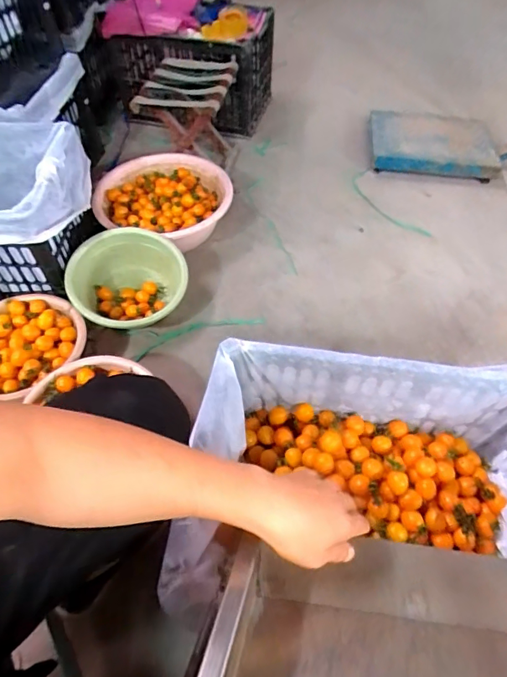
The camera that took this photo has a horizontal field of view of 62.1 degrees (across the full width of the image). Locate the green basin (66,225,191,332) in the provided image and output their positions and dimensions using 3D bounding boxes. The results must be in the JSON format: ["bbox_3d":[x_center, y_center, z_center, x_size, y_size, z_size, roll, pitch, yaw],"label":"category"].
[{"bbox_3d":[-0.287,-0.115,0.992,0.260,0.143,0.244,-1,55,1],"label":"green basin"}]

